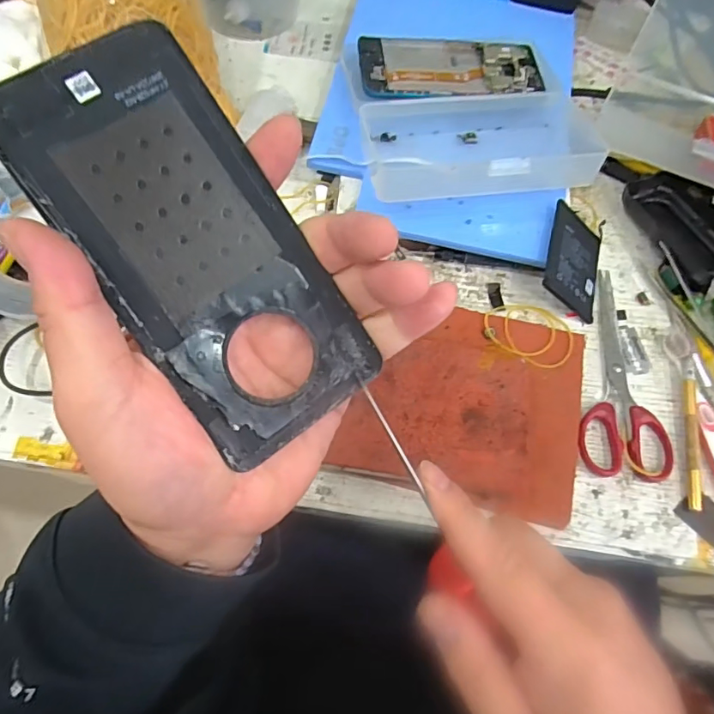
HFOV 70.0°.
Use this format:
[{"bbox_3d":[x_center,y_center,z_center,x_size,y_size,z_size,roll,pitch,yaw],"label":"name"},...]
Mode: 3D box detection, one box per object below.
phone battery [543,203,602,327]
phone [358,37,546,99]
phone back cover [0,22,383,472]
[{"bbox_3d":[0.176,-0.078,0.412,0.063,0.006,0.083,31,64,-27],"label":"phone battery"},{"bbox_3d":[0.083,-0.260,0.451,0.159,0.015,0.073,-6,68,-6],"label":"phone"},{"bbox_3d":[-0.058,-0.040,0.189,0.071,0.006,0.155,-36,100,-12],"label":"phone back cover"}]

